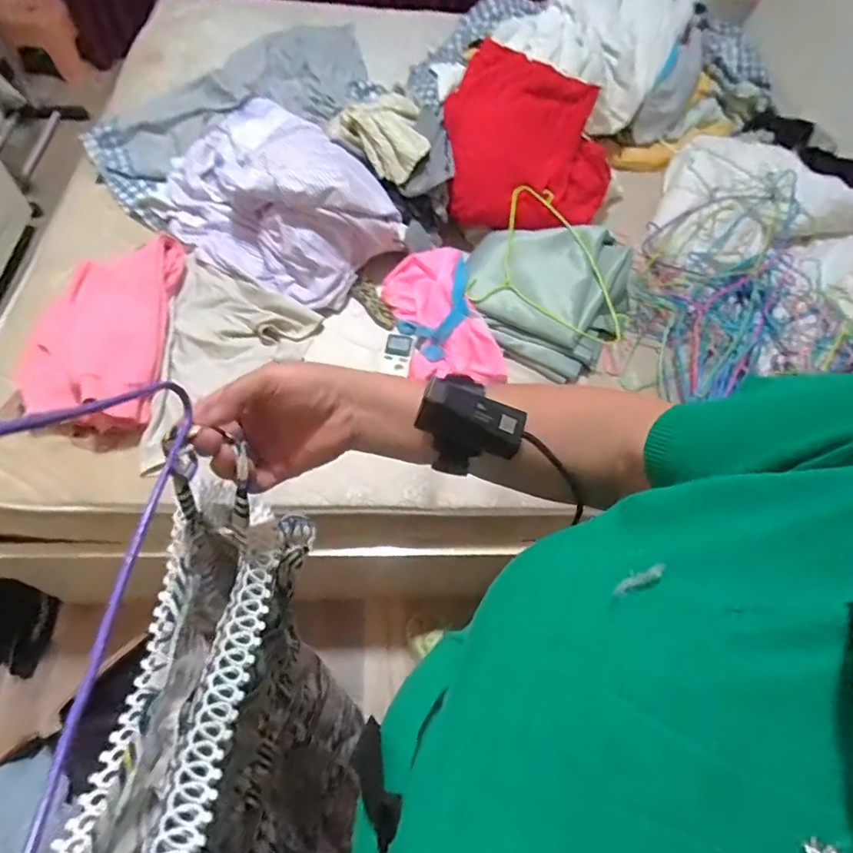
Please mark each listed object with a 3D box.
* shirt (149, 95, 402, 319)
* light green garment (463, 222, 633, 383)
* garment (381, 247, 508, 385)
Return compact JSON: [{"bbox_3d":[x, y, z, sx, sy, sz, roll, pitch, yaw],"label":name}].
[{"bbox_3d":[-0.352,-0.524,1.199,0.378,0.178,0.574,-34,66,-21],"label":"shirt"},{"bbox_3d":[0.251,-0.292,1.174,0.348,0.105,0.325,23,60,11],"label":"light green garment"},{"bbox_3d":[0.019,-0.236,1.140,0.204,0.083,0.347,-19,61,-14],"label":"garment"}]

